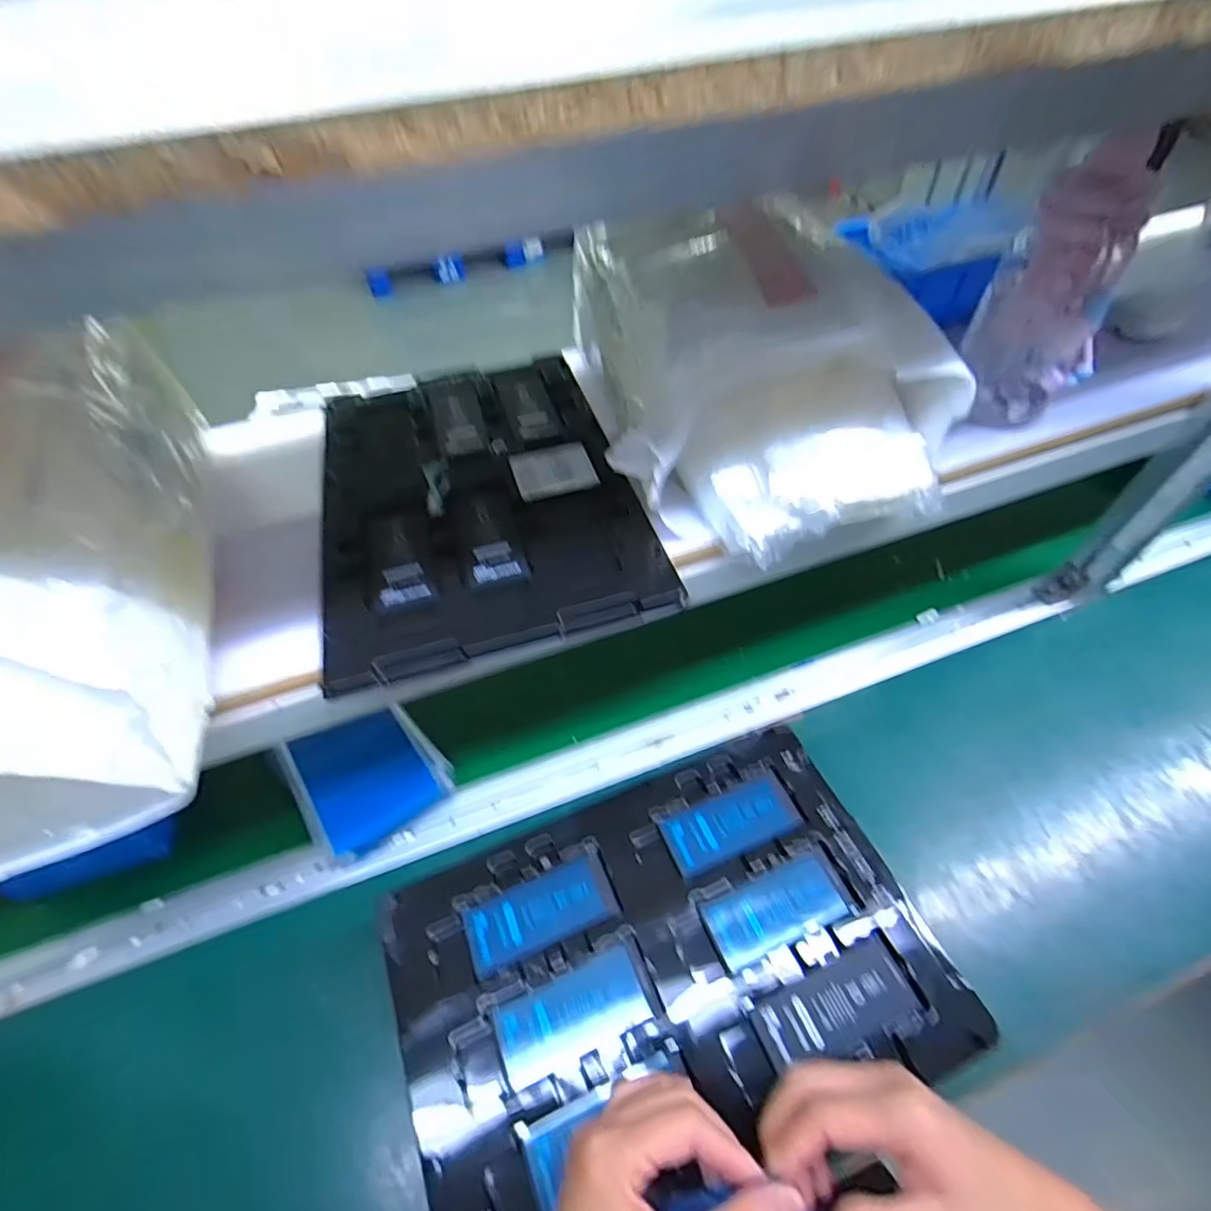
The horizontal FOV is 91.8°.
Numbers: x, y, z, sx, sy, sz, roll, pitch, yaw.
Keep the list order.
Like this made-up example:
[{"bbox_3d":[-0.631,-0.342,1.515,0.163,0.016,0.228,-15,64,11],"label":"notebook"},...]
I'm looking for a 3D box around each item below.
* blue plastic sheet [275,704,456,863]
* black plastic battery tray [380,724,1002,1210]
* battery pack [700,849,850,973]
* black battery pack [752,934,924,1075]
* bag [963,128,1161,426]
[{"bbox_3d":[-0.206,0.152,0.520,0.120,0.013,0.109,-22,87,-22],"label":"blue plastic sheet"},{"bbox_3d":[0.040,0.233,0.384,0.332,0.012,0.219,-19,53,-12],"label":"black plastic battery tray"},{"bbox_3d":[0.117,0.208,0.403,0.095,0.004,0.042,-19,53,-12],"label":"battery pack"},{"bbox_3d":[0.144,0.249,0.367,0.100,0.004,0.042,-18,53,-11],"label":"black battery pack"},{"bbox_3d":[0.319,-0.215,0.422,0.066,0.171,0.073,4,52,5],"label":"bag"}]

